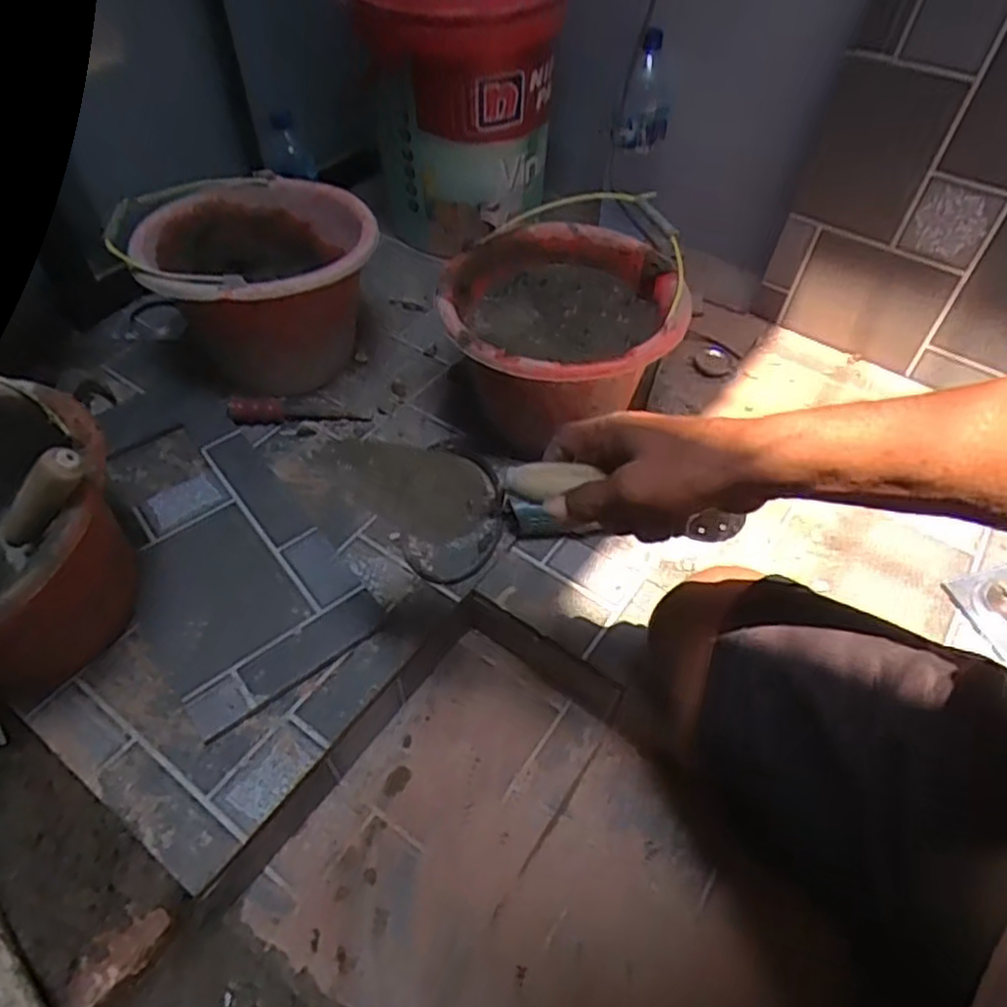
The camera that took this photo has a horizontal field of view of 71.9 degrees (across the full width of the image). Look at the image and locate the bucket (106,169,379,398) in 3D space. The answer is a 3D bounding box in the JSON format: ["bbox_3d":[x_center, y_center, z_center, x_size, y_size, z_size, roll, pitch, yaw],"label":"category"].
[{"bbox_3d":[-0.317,-0.287,0.932,0.285,0.193,0.267,3,50,-3],"label":"bucket"}]

